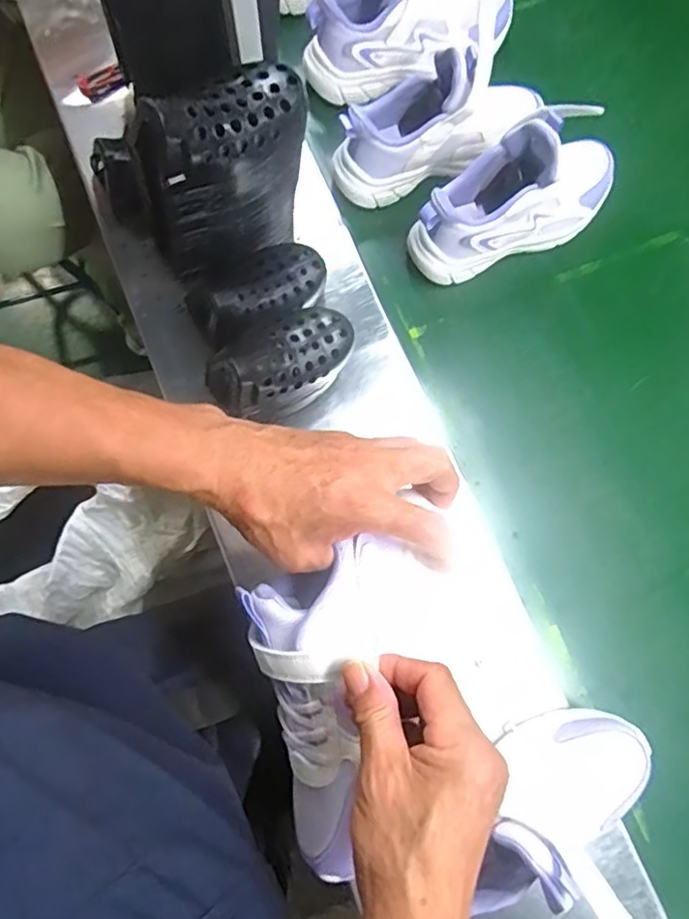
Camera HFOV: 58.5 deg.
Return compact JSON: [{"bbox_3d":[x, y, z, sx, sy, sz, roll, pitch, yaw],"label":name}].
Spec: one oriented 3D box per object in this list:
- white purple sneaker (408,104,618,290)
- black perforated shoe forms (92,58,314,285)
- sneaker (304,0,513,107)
[{"bbox_3d":[0.176,-0.265,0.596,0.224,0.156,0.080,-23,78,-5],"label":"white purple sneaker"},{"bbox_3d":[-0.107,-0.232,0.522,0.172,0.187,0.061,-29,79,-6],"label":"black perforated shoe forms"},{"bbox_3d":[0.074,-0.474,0.658,0.250,0.125,0.084,-18,78,-4],"label":"sneaker"}]

